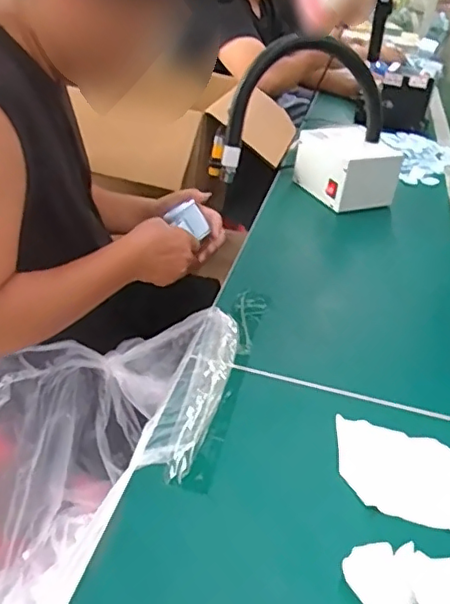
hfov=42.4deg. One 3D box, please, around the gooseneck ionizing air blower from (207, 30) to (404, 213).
[{"bbox_3d":[0.145,-0.311,1.021,0.347,0.267,0.156,-3,36,-16],"label":"gooseneck ionizing air blower"}]

